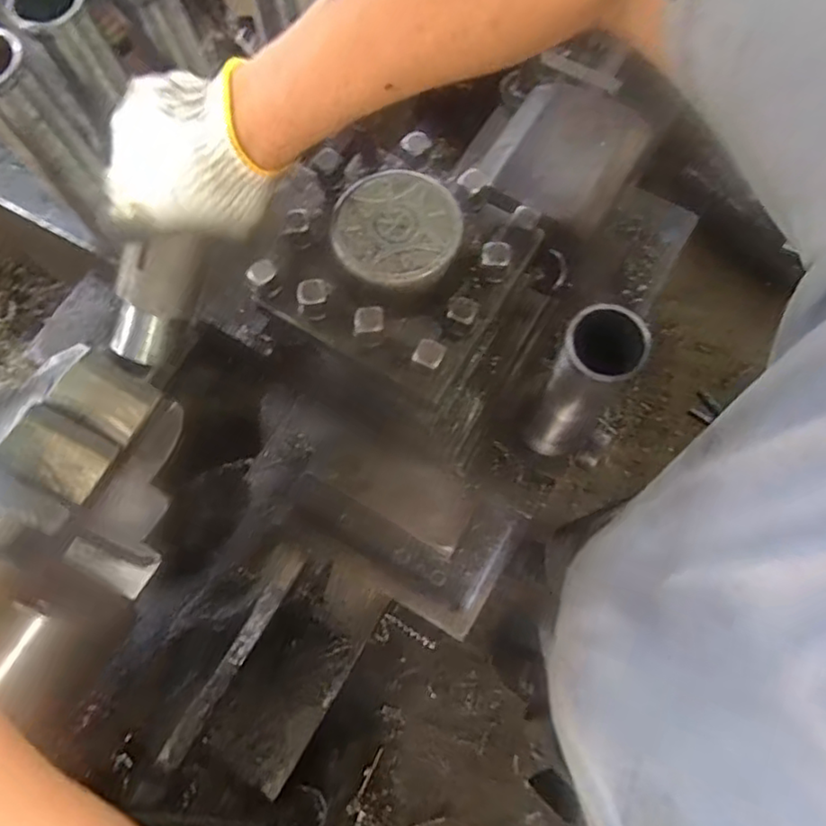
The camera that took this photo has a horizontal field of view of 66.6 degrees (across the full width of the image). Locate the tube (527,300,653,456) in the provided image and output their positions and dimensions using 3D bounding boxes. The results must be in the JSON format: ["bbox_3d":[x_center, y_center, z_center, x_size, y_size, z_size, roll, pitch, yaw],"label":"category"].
[{"bbox_3d":[0.124,-0.013,0.481,0.057,0.195,0.054,0,73,0],"label":"tube"}]

